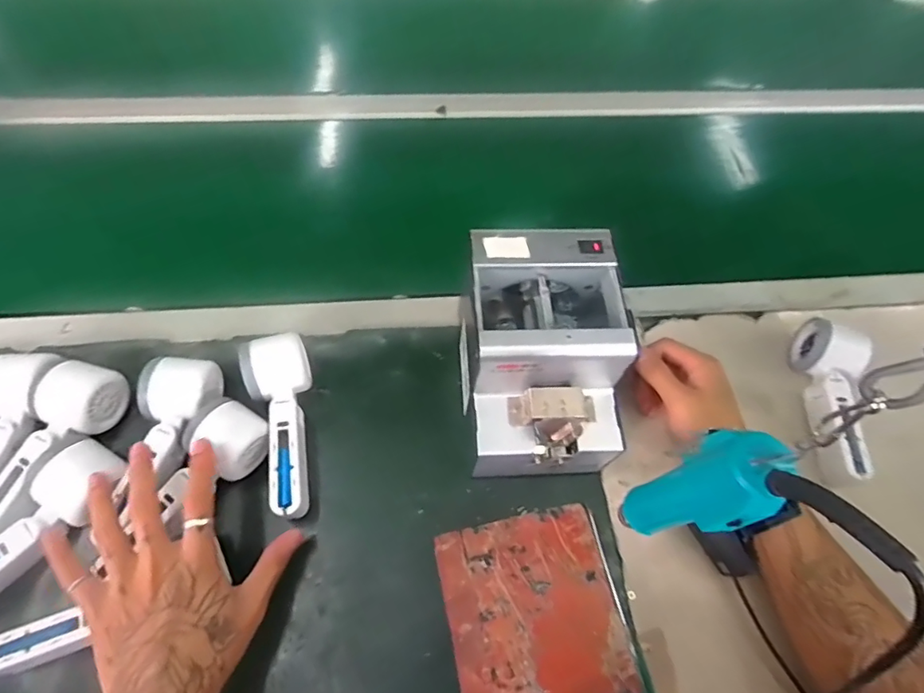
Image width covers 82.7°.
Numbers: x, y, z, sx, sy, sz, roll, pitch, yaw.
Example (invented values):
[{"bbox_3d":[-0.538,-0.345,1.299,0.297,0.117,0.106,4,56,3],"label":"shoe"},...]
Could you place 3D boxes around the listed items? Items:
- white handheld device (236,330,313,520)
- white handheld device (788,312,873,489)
[{"bbox_3d":[-0.157,0.069,0.478,0.057,0.057,0.156,-16,64,-12],"label":"white handheld device"},{"bbox_3d":[0.370,0.049,0.521,0.047,0.054,0.169,13,61,3],"label":"white handheld device"}]

